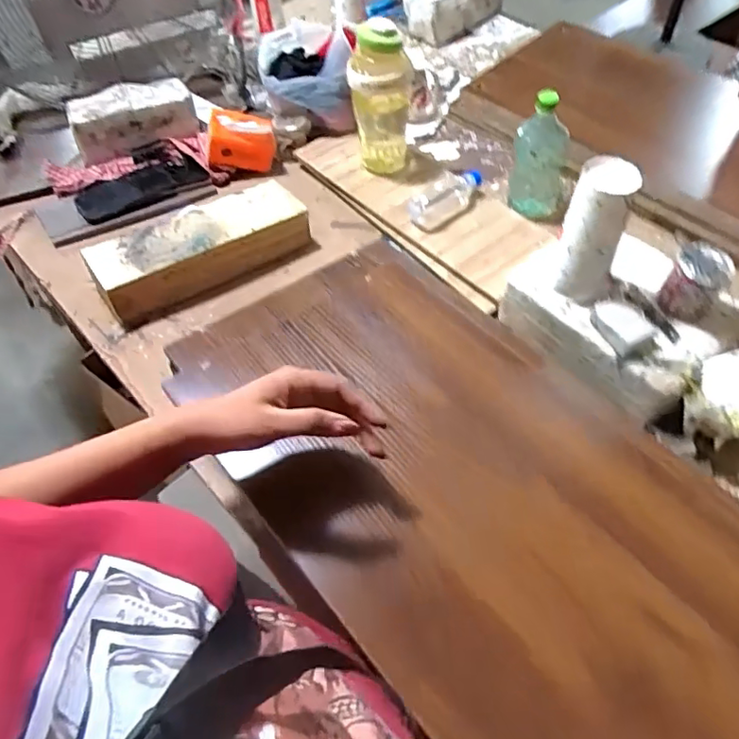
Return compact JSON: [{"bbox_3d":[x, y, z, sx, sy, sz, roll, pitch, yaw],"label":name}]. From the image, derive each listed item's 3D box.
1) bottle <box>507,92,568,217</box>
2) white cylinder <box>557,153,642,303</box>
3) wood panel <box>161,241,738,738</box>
[{"bbox_3d":[0.273,-0.335,0.942,0.087,0.201,0.062,16,56,14],"label":"bottle"},{"bbox_3d":[0.281,-0.156,0.748,0.079,0.212,0.072,22,58,18],"label":"white cylinder"},{"bbox_3d":[0.136,0.132,0.518,0.357,0.016,0.755,-31,56,-27],"label":"wood panel"}]

